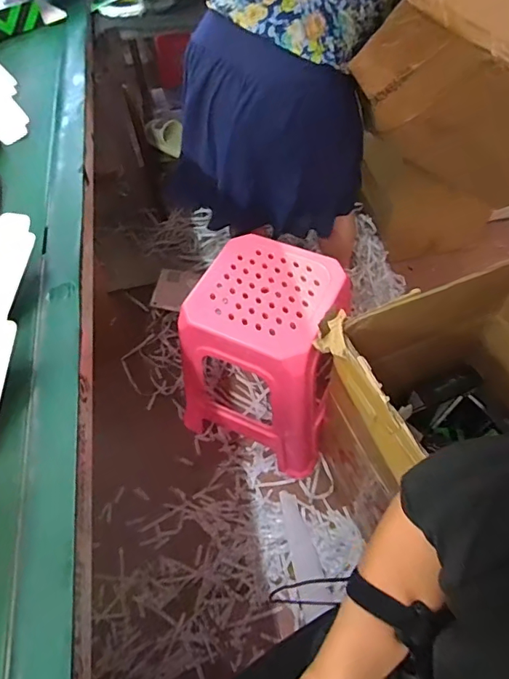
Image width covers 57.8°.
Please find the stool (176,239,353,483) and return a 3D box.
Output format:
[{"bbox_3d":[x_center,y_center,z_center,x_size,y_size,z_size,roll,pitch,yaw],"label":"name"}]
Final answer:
[{"bbox_3d":[0.038,0.051,1.152,0.323,0.467,0.336,17,58,15],"label":"stool"}]

